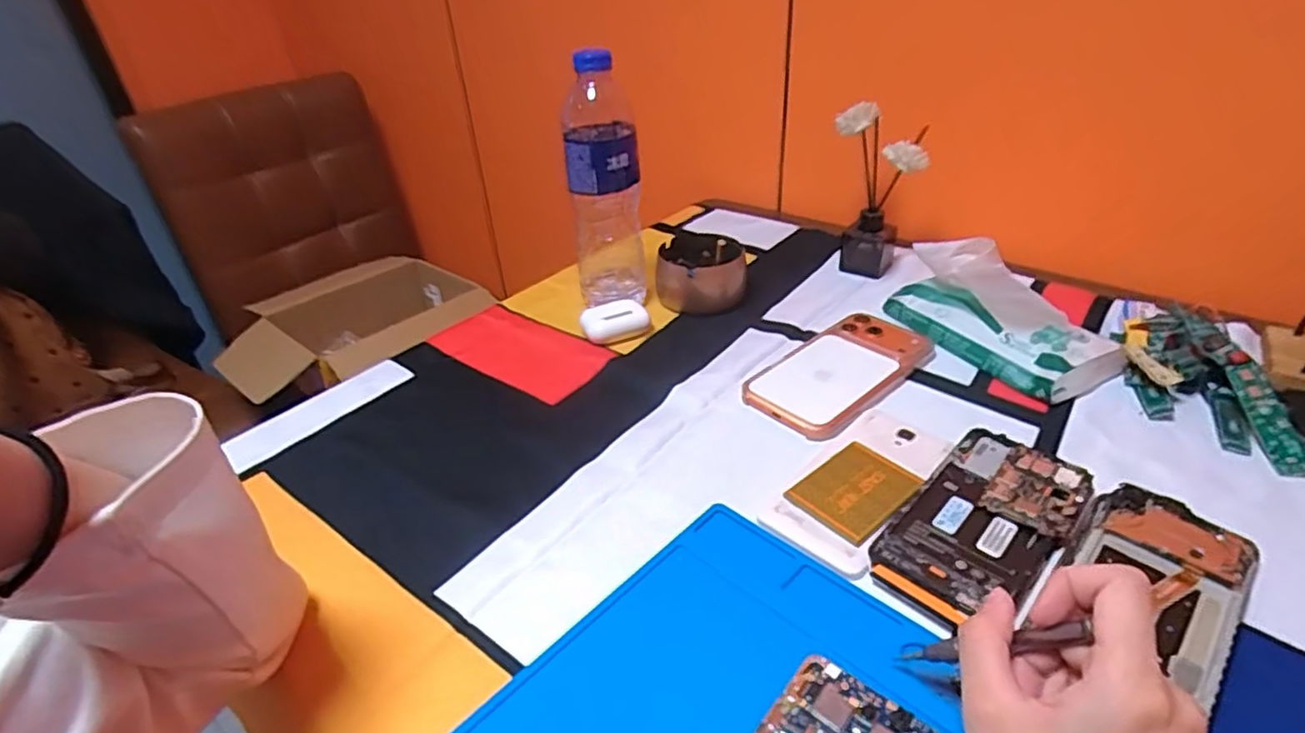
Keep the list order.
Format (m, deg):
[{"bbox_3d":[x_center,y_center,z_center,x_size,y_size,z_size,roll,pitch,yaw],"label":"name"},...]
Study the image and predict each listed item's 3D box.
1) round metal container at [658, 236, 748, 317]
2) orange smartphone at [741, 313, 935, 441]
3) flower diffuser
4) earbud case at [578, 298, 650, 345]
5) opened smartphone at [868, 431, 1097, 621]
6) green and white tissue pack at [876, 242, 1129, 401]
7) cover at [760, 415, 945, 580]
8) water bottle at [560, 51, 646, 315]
[{"bbox_3d":[0.051,-0.096,0.652,0.082,0.048,0.090,5,35,13],"label":"round metal container"},{"bbox_3d":[0.149,0.002,0.526,0.157,0.015,0.087,-30,42,-33],"label":"orange smartphone"},{"bbox_3d":[0.220,-0.174,0.663,0.059,0.155,0.081,-16,36,-18],"label":"flower diffuser"},{"bbox_3d":[-0.035,-0.041,0.604,0.056,0.023,0.044,-22,38,-25],"label":"earbud case"},{"bbox_3d":[0.197,0.090,0.386,0.076,0.016,0.149,27,44,37],"label":"opened smartphone"},{"bbox_3d":[0.282,-0.051,0.536,0.072,0.081,0.170,-20,37,-23],"label":"green and white tissue pack"},{"bbox_3d":[0.136,0.072,0.423,0.066,0.010,0.139,25,43,36],"label":"cover"},{"bbox_3d":[-0.044,-0.159,0.594,0.062,0.228,0.056,-6,34,-4],"label":"water bottle"}]

